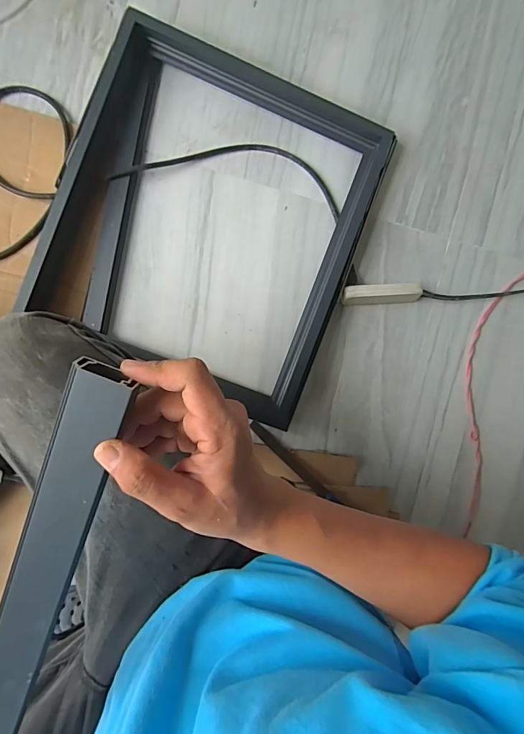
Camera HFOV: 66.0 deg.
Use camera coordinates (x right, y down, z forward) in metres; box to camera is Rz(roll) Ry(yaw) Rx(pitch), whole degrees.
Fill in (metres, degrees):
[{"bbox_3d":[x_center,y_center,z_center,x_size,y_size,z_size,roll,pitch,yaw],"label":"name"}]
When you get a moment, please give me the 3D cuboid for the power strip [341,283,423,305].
[{"bbox_3d":[0.220,-0.135,0.753,0.145,0.046,0.036,-3,92,-6],"label":"power strip"}]

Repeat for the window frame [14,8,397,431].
[{"bbox_3d":[-0.073,-0.249,0.706,0.510,0.070,0.588,21,89,-6],"label":"window frame"}]

